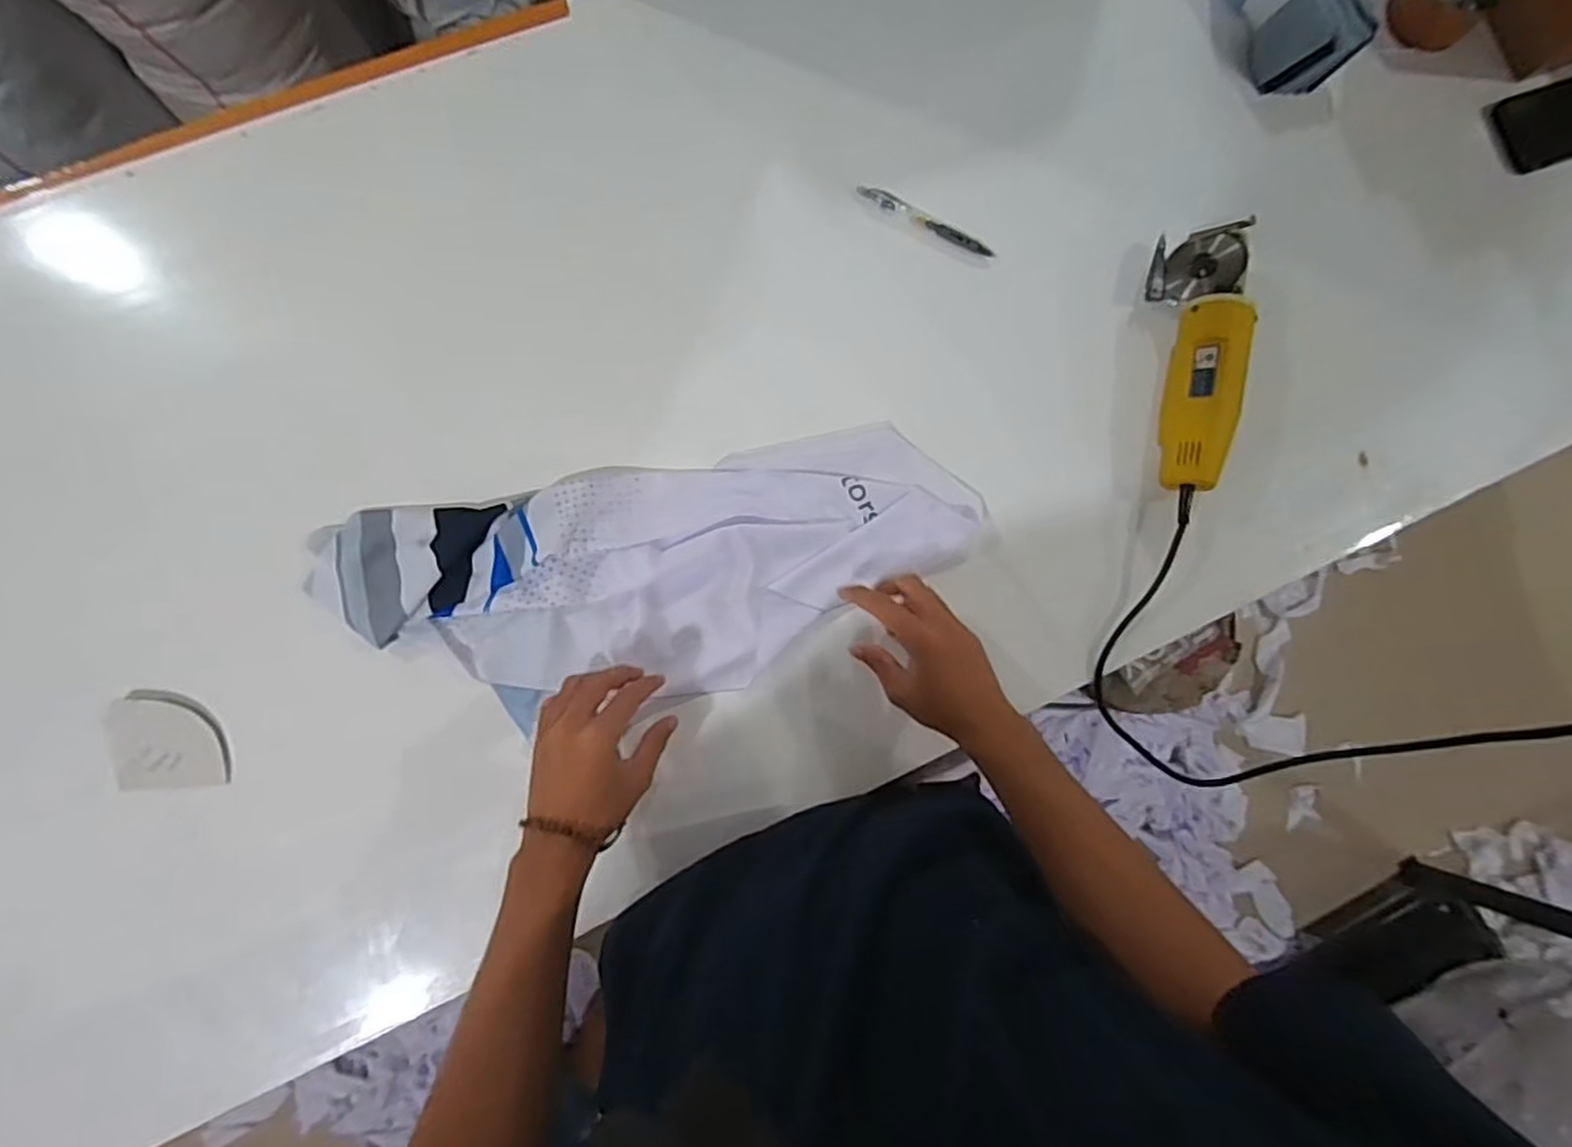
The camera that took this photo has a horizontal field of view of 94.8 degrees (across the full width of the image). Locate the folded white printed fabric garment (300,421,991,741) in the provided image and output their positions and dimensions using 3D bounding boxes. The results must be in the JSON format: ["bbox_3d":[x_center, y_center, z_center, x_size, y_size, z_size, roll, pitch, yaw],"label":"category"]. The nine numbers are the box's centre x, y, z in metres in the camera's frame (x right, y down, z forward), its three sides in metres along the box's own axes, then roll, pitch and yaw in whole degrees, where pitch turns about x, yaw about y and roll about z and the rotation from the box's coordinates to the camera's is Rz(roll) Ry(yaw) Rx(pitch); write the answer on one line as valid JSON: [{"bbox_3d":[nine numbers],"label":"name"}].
[{"bbox_3d":[-0.103,0.002,0.622,0.545,0.024,0.196,-10,84,-6],"label":"folded white printed fabric garment"}]

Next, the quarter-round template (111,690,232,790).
[{"bbox_3d":[-0.496,0.133,0.582,0.084,0.014,0.076,-3,83,-5],"label":"quarter-round template"}]

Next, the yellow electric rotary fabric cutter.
[{"bbox_3d":[0.382,-0.200,0.662,0.081,0.059,0.249,5,82,-4],"label":"yellow electric rotary fabric cutter"}]

